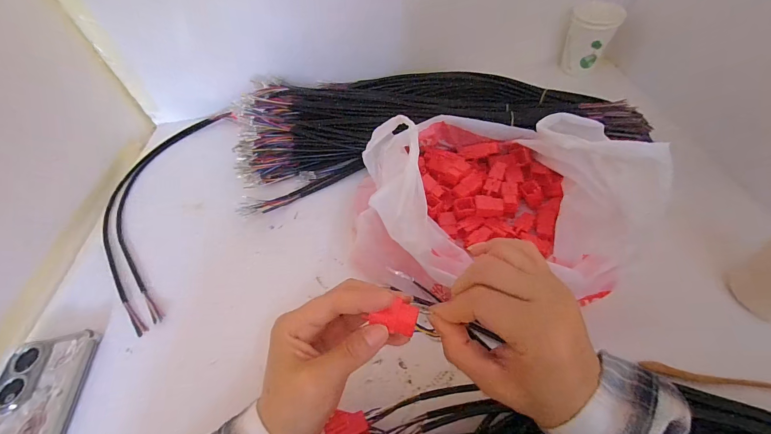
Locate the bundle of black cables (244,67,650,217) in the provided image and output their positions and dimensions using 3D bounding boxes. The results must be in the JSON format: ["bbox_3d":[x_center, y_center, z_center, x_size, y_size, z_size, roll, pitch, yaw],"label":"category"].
[{"bbox_3d":[0.052,-0.139,0.472,0.510,0.065,0.225,-6,51,-1],"label":"bundle of black cables"}]

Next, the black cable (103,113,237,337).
[{"bbox_3d":[-0.306,-0.023,0.443,0.144,0.025,0.343,-2,51,2],"label":"black cable"}]

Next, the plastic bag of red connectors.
[{"bbox_3d":[0.096,-0.037,0.340,0.249,0.121,0.215,-1,51,3],"label":"plastic bag of red connectors"}]

